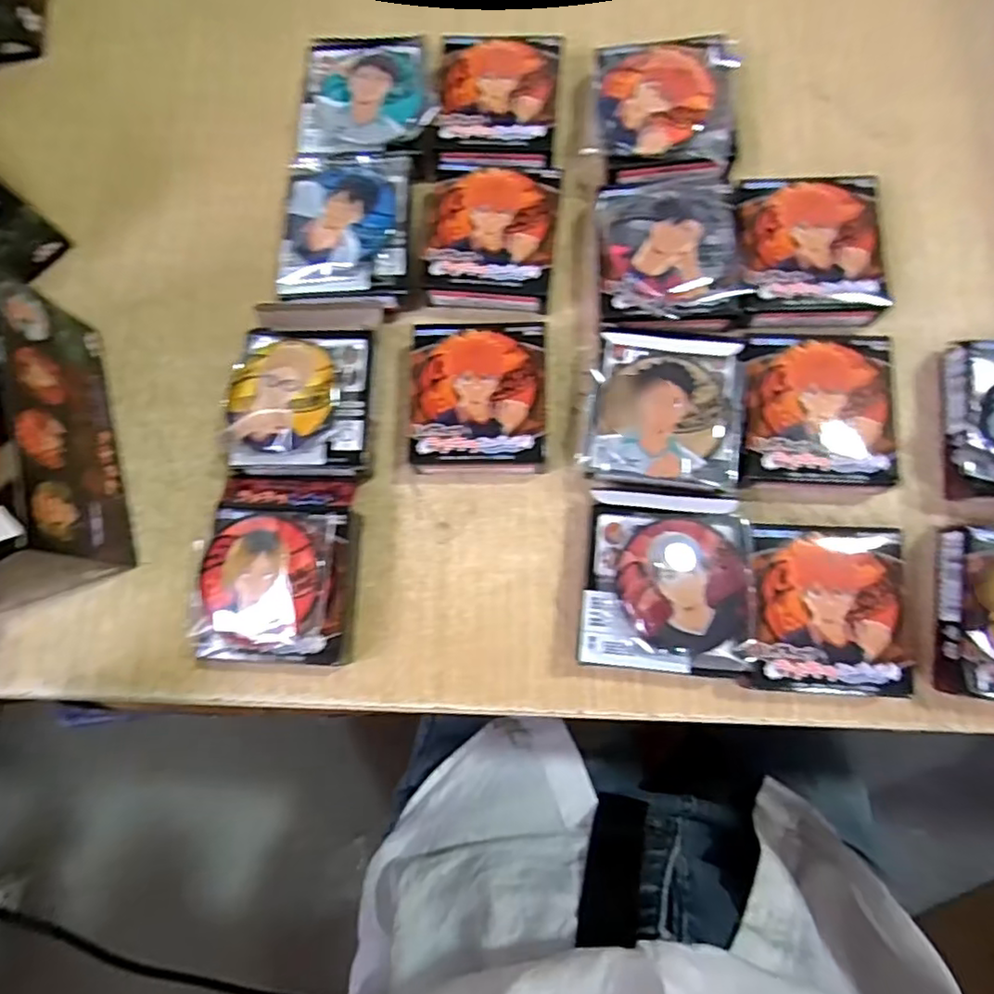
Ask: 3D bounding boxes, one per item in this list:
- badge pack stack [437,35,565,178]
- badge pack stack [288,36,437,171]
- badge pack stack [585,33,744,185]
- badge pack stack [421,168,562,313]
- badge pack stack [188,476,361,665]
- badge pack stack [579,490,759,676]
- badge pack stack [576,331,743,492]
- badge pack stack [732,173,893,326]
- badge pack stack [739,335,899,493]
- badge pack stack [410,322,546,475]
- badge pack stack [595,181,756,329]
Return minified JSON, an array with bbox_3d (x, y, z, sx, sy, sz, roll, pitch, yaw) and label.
[{"bbox_3d":[0.002,-0.208,0.337,0.064,0.019,0.085,1,77,4],"label":"badge pack stack"},{"bbox_3d":[-0.067,-0.209,0.344,0.073,0.042,0.082,2,78,5],"label":"badge pack stack"},{"bbox_3d":[0.084,-0.200,0.326,0.075,0.034,0.079,-3,78,4],"label":"badge pack stack"},{"bbox_3d":[-0.004,-0.131,0.320,0.064,0.022,0.071,6,78,5],"label":"badge pack stack"},{"bbox_3d":[-0.100,0.032,0.289,0.068,0.031,0.083,3,77,5],"label":"badge pack stack"},{"bbox_3d":[0.073,0.037,0.275,0.071,0.036,0.076,5,78,6],"label":"badge pack stack"},{"bbox_3d":[0.077,-0.040,0.293,0.067,0.033,0.074,8,79,6],"label":"badge pack stack"},{"bbox_3d":[0.153,-0.121,0.306,0.072,0.019,0.072,1,77,4],"label":"badge pack stack"},{"bbox_3d":[0.145,-0.039,0.289,0.067,0.021,0.069,2,77,5],"label":"badge pack stack"},{"bbox_3d":[-0.009,-0.047,0.305,0.063,0.023,0.071,-1,77,4],"label":"badge pack stack"},{"bbox_3d":[0.083,-0.119,0.309,0.068,0.034,0.075,-6,77,3],"label":"badge pack stack"}]

